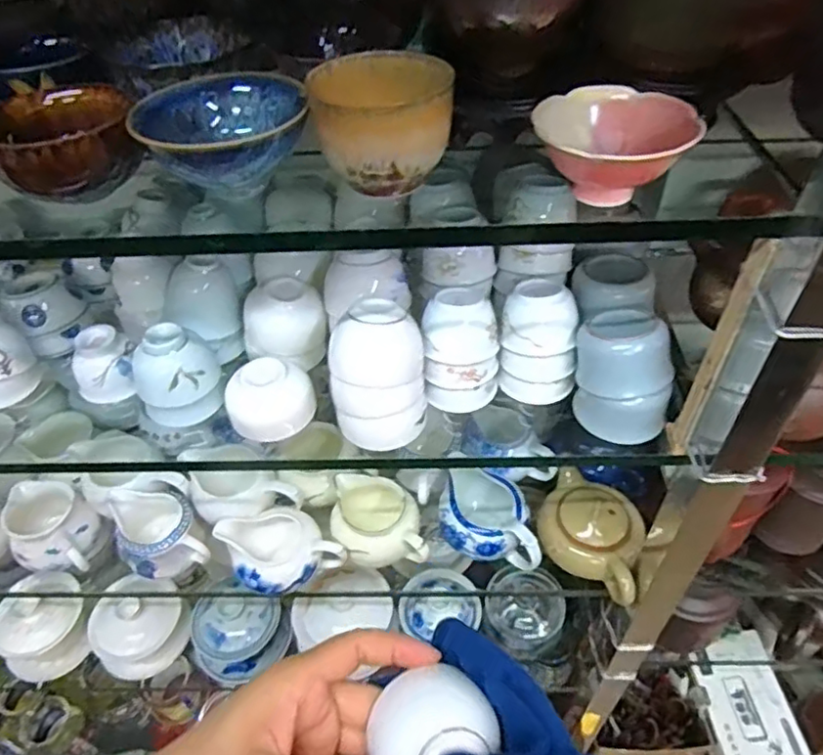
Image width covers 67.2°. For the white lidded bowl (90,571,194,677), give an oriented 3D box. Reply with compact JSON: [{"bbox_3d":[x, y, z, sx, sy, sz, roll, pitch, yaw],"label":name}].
[{"bbox_3d":[-0.292,0.264,0.666,0.096,0.064,0.089,-1,47,1],"label":"white lidded bowl"}]

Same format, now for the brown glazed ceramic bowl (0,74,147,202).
[{"bbox_3d":[-0.176,-0.121,0.318,0.072,0.040,0.083,-31,52,-24],"label":"brown glazed ceramic bowl"}]

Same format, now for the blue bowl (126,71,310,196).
[{"bbox_3d":[-0.093,-0.123,0.319,0.081,0.037,0.075,-1,47,1],"label":"blue bowl"}]

